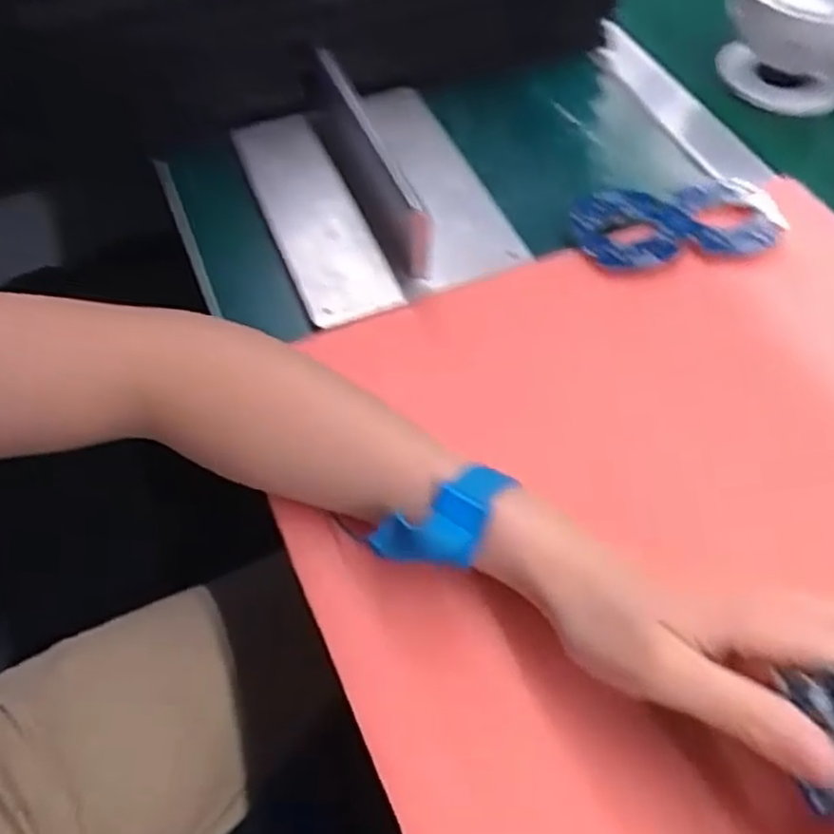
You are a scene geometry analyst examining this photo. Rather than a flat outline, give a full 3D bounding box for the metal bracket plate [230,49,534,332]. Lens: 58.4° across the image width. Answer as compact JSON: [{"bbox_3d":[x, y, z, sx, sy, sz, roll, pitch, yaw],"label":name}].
[{"bbox_3d":[-0.031,-0.164,0.472,0.137,0.063,0.197,-20,59,-12],"label":"metal bracket plate"}]

